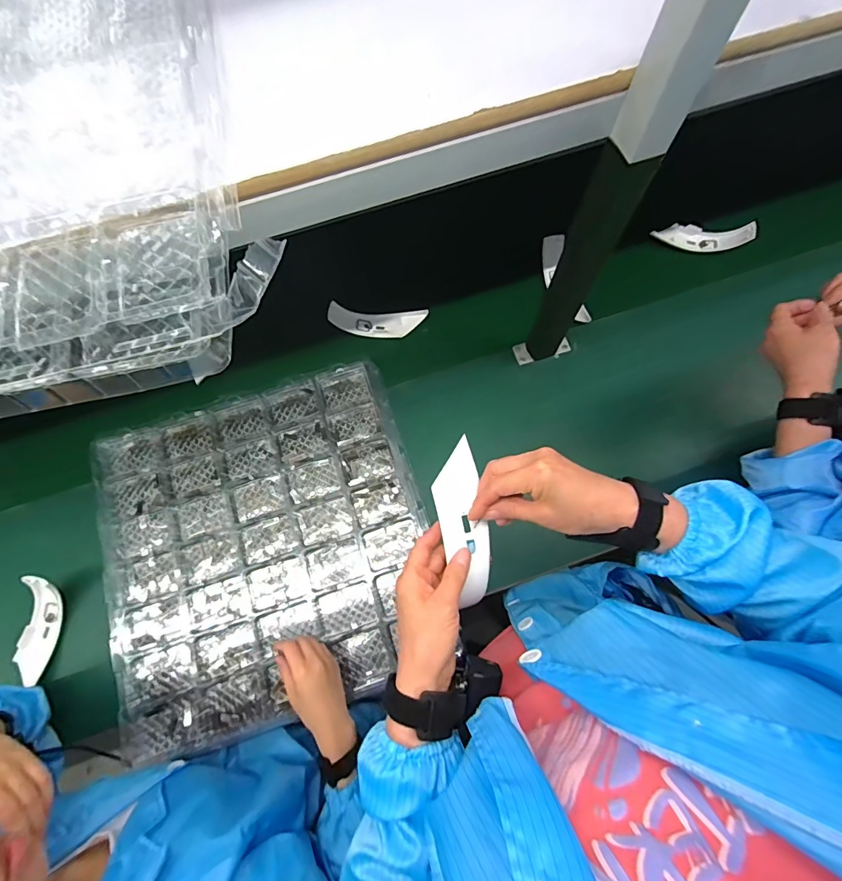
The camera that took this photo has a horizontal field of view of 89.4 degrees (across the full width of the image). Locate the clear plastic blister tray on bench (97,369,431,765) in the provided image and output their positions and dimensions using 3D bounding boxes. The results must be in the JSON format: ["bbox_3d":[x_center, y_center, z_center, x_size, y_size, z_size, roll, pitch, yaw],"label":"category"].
[{"bbox_3d":[-0.245,0.158,0.683,0.493,0.031,0.501,-17,72,-5],"label":"clear plastic blister tray on bench"}]

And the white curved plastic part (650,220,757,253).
[{"bbox_3d":[0.552,-0.414,0.844,0.180,0.068,0.045,10,73,4],"label":"white curved plastic part"}]

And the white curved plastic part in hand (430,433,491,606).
[{"bbox_3d":[0.041,0.080,0.422,0.047,0.022,0.159,-9,78,-2],"label":"white curved plastic part in hand"}]

